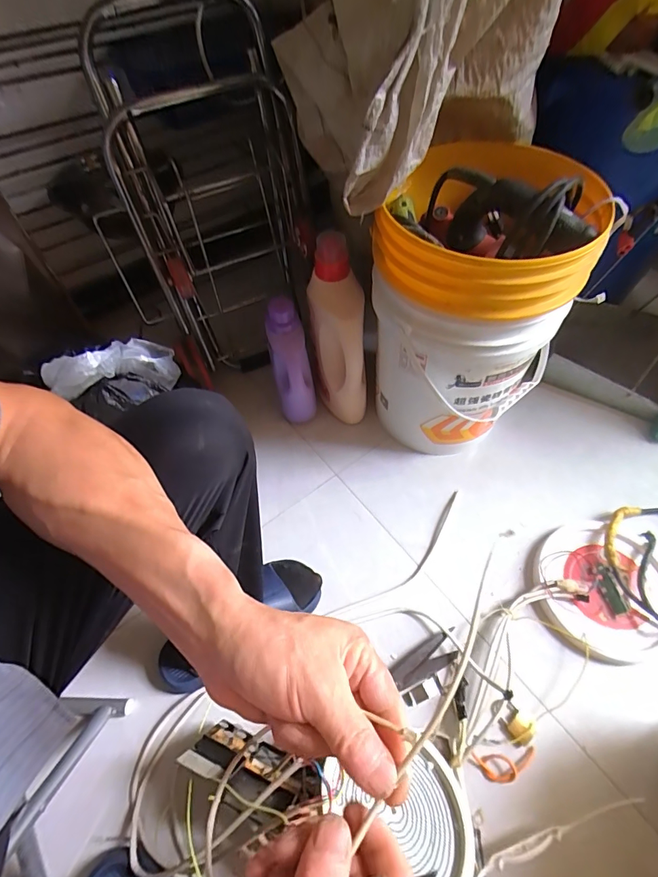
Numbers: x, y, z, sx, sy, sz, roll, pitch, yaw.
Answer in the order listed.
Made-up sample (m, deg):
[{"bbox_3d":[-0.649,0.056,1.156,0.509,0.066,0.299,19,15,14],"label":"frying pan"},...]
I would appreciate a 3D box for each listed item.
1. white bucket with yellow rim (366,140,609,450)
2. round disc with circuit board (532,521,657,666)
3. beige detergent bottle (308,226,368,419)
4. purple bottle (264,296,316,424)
[{"bbox_3d":[0.222,-0.193,0.754,0.297,0.497,0.280,-3,57,1],"label":"white bucket with yellow rim"},{"bbox_3d":[0.455,0.249,0.710,0.206,0.047,0.219,-1,57,2],"label":"round disc with circuit board"},{"bbox_3d":[0.017,-0.179,0.826,0.091,0.379,0.124,-9,57,-3],"label":"beige detergent bottle"},{"bbox_3d":[-0.077,-0.142,0.869,0.074,0.274,0.089,-12,57,-5],"label":"purple bottle"}]

